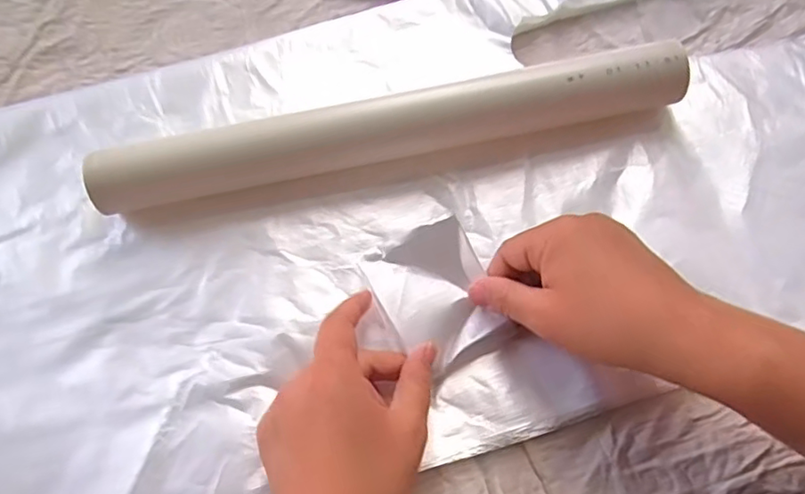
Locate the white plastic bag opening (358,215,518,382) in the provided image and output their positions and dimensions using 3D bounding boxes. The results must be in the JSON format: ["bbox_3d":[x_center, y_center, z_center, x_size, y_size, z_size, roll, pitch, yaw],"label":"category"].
[{"bbox_3d":[0.020,0.028,0.331,0.061,0.024,0.071,-28,70,-9],"label":"white plastic bag opening"}]

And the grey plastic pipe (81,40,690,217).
[{"bbox_3d":[-0.008,-0.074,0.362,0.354,0.038,0.039,-11,68,-2],"label":"grey plastic pipe"}]

